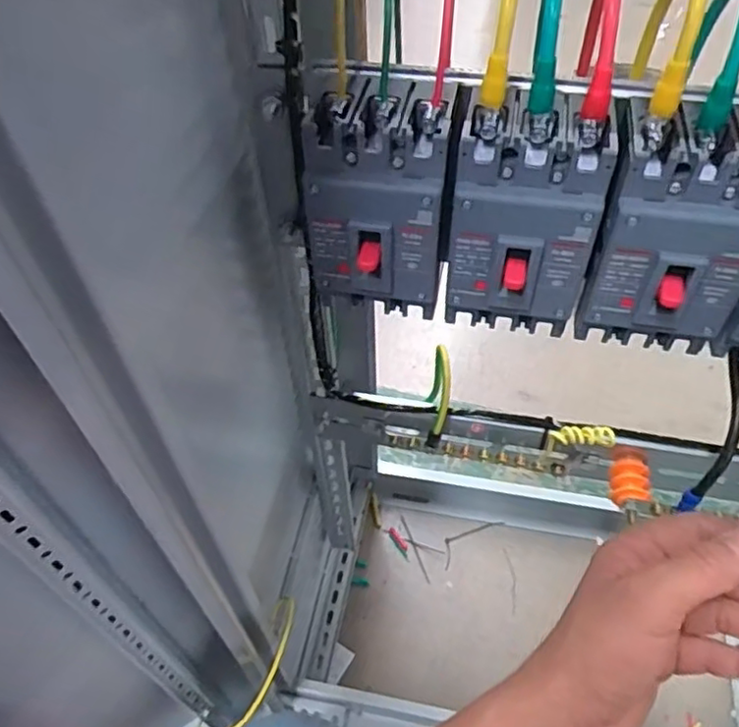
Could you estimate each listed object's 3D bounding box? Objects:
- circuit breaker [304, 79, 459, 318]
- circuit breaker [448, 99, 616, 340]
[{"bbox_3d":[0.004,-0.098,0.374,0.085,0.107,0.083,5,51,6],"label":"circuit breaker"},{"bbox_3d":[0.085,-0.077,0.364,0.076,0.119,0.070,6,52,6],"label":"circuit breaker"}]

